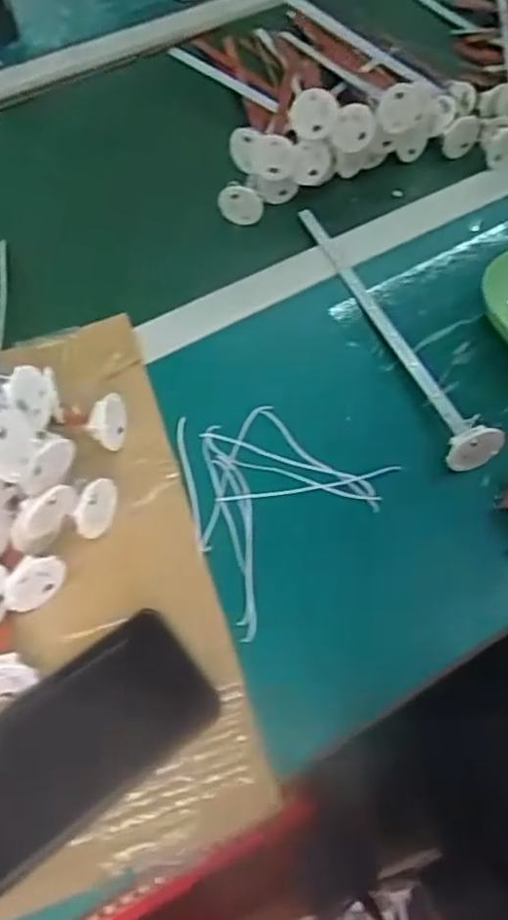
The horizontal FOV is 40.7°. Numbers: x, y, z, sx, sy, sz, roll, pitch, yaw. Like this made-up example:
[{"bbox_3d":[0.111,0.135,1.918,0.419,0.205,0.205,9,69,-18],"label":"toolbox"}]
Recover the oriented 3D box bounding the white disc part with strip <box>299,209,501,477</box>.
[{"bbox_3d":[0.105,-0.115,0.530,0.036,0.037,0.282,-16,59,-8],"label":"white disc part with strip"}]

